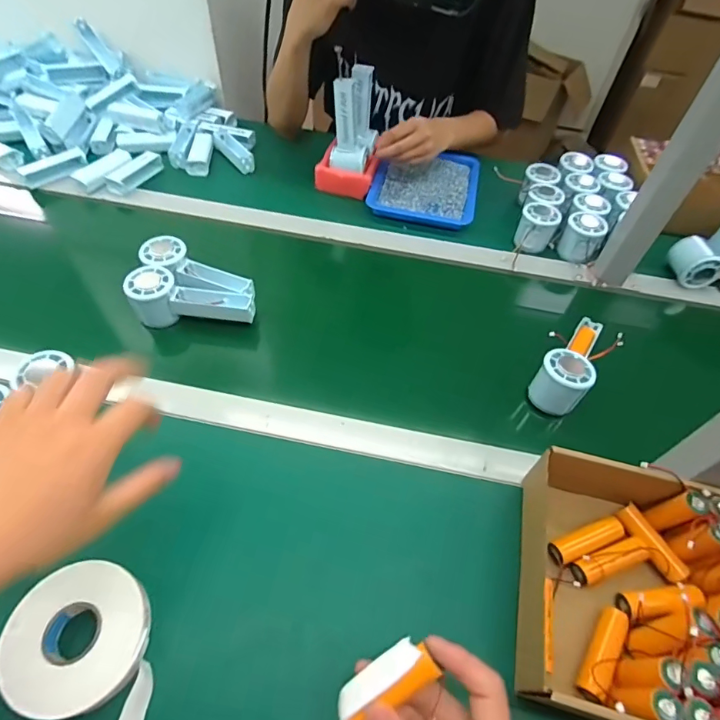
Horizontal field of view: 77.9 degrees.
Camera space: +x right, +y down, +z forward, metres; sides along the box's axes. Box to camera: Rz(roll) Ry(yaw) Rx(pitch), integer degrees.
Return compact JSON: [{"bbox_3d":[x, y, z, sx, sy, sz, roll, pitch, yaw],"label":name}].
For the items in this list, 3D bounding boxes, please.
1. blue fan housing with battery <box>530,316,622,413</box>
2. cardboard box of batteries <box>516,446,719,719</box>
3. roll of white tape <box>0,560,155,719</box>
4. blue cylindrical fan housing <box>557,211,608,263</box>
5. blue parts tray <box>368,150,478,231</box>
[{"bbox_3d":[0.260,-0.002,0.538,0.064,0.056,0.165,37,59,22],"label":"blue fan housing with battery"},{"bbox_3d":[0.234,0.191,0.373,0.187,0.080,0.207,11,53,5],"label":"cardboard box of batteries"},{"bbox_3d":[-0.207,0.231,0.347,0.151,0.023,0.102,32,57,19],"label":"roll of white tape"},{"bbox_3d":[0.343,-0.190,0.688,0.058,0.059,0.066,28,56,16],"label":"blue cylindrical fan housing"},{"bbox_3d":[0.117,-0.312,0.789,0.176,0.021,0.203,13,53,6],"label":"blue parts tray"}]

